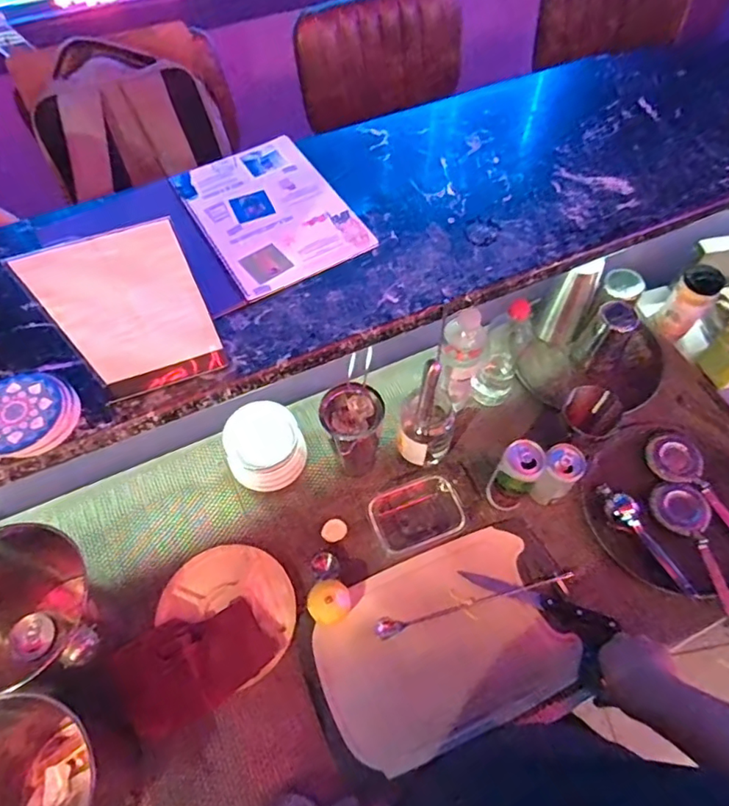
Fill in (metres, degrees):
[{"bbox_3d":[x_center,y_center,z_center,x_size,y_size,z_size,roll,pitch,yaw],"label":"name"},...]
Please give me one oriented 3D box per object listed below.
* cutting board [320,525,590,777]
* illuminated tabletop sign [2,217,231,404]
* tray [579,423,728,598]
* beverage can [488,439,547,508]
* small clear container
[{"bbox_3d":[0.108,0.341,0.765,0.334,0.019,0.236,-21,66,-10],"label":"cutting board"},{"bbox_3d":[-0.244,-0.088,0.580,0.146,0.212,0.031,-21,62,-11],"label":"illuminated tabletop sign"},{"bbox_3d":[0.498,0.162,0.863,0.281,0.044,0.267,0,60,1],"label":"tray"},{"bbox_3d":[0.224,0.111,0.805,0.056,0.148,0.056,0,60,1],"label":"beverage can"},{"bbox_3d":[0.080,0.174,0.846,0.135,0.048,0.098,-18,61,-9],"label":"small clear container"}]

